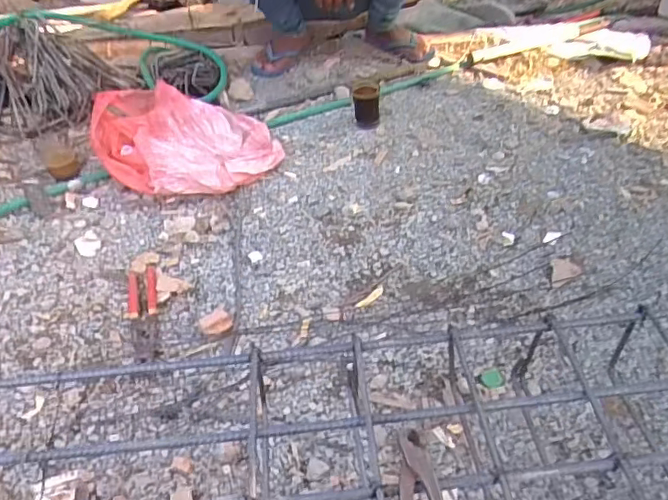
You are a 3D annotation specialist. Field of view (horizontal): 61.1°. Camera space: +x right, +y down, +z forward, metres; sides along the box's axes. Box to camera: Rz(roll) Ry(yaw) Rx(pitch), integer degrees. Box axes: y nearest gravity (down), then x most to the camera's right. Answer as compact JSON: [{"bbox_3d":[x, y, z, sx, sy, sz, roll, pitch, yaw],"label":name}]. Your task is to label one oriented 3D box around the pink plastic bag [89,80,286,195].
[{"bbox_3d":[-0.333,-0.231,1.211,0.402,0.120,0.254,16,45,19],"label":"pink plastic bag"}]

